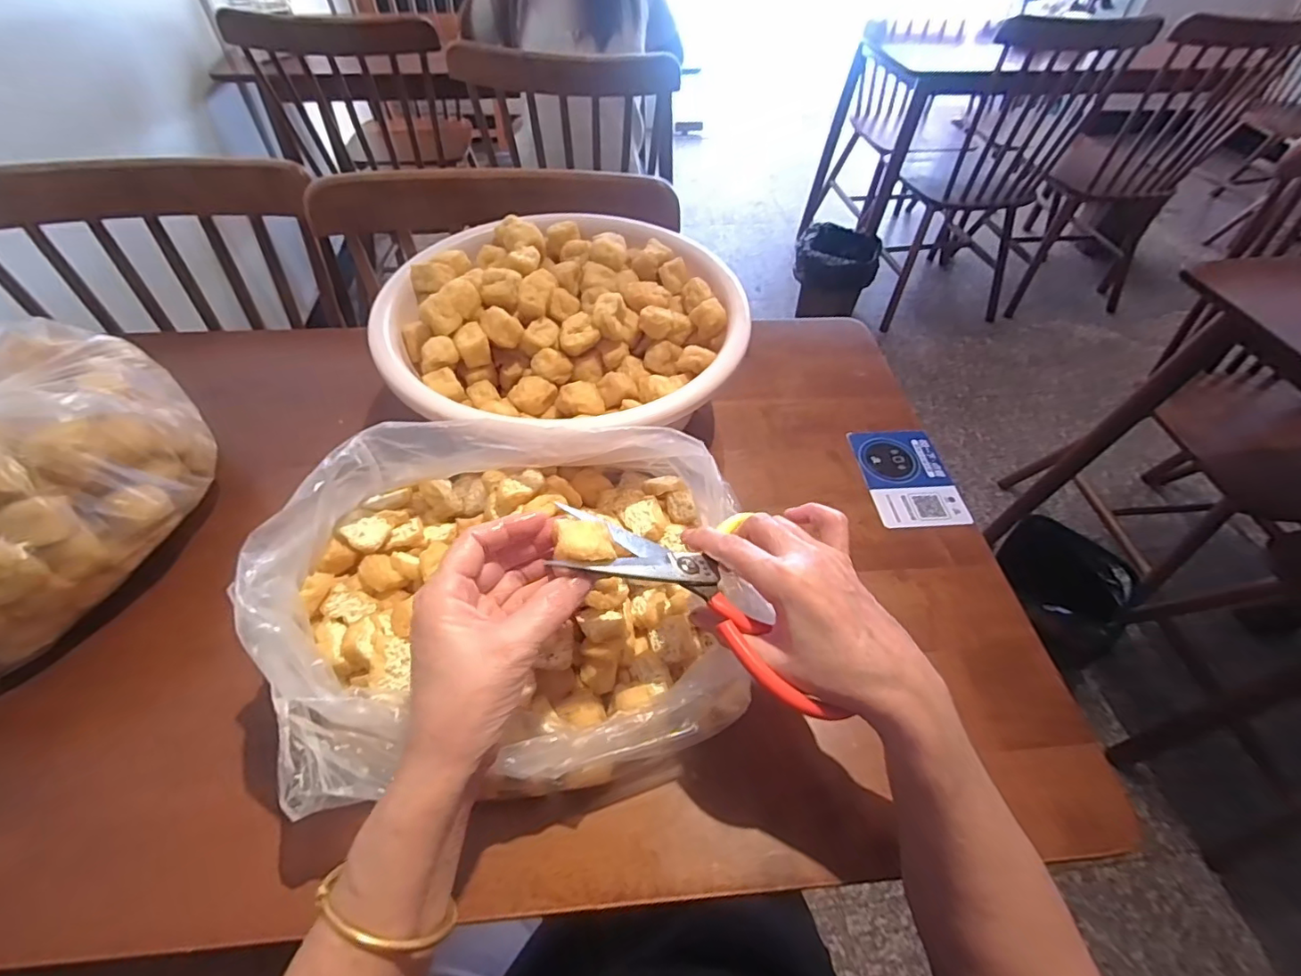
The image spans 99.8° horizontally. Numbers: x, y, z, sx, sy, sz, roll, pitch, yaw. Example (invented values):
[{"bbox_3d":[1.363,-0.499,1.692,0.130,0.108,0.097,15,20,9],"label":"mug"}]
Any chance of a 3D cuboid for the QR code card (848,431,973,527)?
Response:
[{"bbox_3d":[0.261,-0.011,0.555,0.089,0.009,0.123,1,50,-4],"label":"QR code card"}]

